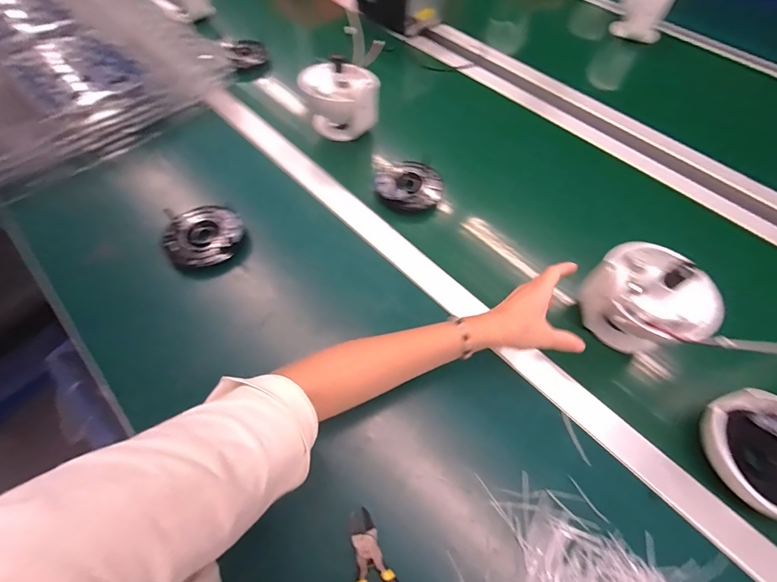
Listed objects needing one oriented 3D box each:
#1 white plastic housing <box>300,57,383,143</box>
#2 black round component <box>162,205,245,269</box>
[{"bbox_3d":[-0.077,-0.315,0.596,0.121,0.108,0.093,-6,58,-7],"label":"white plastic housing"},{"bbox_3d":[-0.248,-0.068,0.488,0.095,0.044,0.097,1,57,-2],"label":"black round component"}]

